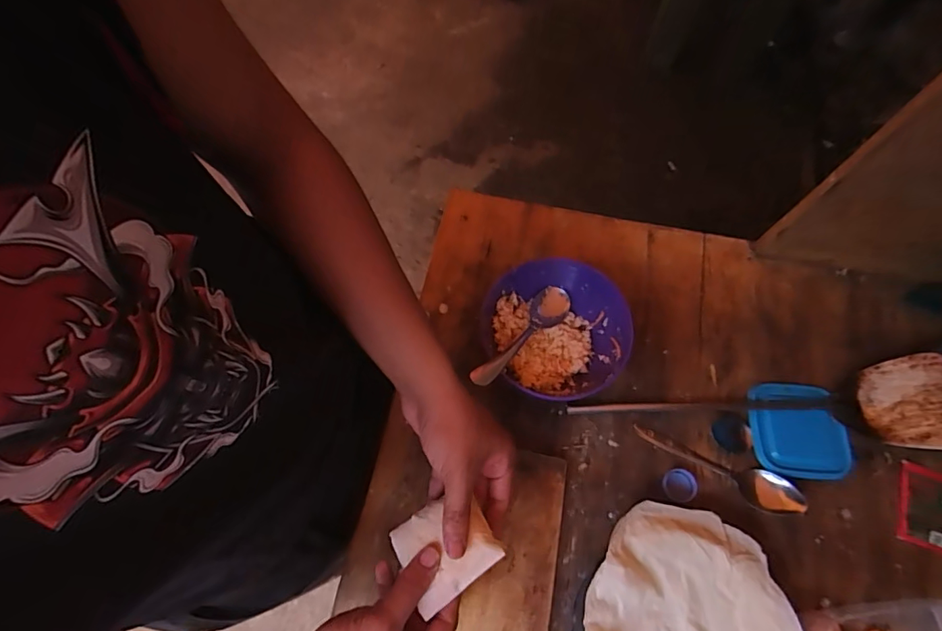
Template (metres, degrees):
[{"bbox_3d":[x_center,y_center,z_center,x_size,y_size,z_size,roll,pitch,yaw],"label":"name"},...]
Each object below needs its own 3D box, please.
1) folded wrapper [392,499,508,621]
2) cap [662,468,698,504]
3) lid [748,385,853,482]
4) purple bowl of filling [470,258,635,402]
[{"bbox_3d":[-0.020,0.184,0.382,0.074,0.022,0.066,-33,71,-12],"label":"folded wrapper"},{"bbox_3d":[0.217,0.178,0.496,0.037,0.010,0.031,-35,71,-13],"label":"cap"},{"bbox_3d":[0.352,0.122,0.512,0.097,0.012,0.097,-2,69,4],"label":"lid"},{"bbox_3d":[0.090,0.022,0.524,0.160,0.079,0.143,-1,68,1],"label":"purple bowl of filling"}]

